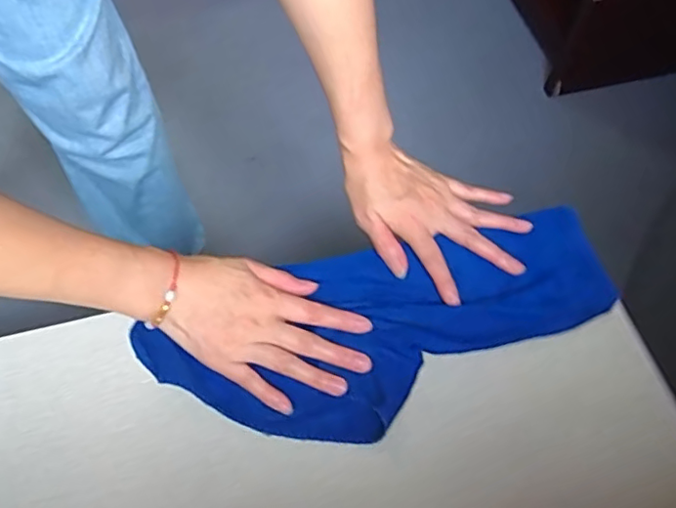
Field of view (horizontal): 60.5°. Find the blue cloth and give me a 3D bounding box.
[{"bbox_3d":[0.045,0.056,0.483,0.394,0.021,0.150,-18,66,-12],"label":"blue cloth"}]

